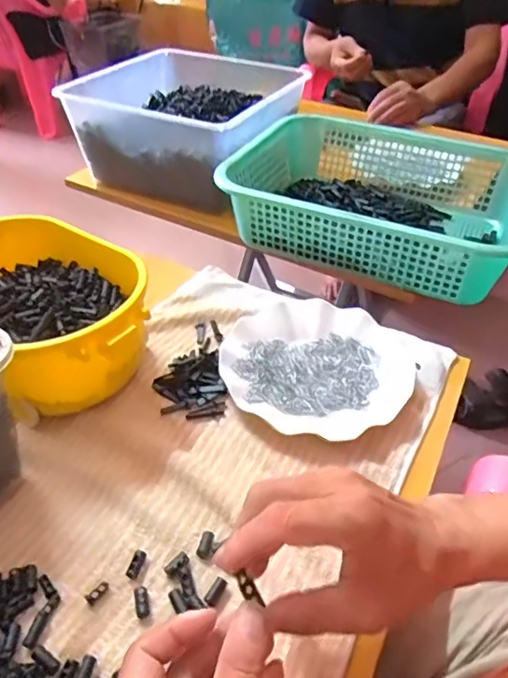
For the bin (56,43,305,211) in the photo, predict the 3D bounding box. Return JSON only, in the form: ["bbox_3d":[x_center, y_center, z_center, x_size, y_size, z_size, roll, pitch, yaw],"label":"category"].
[{"bbox_3d":[-0.094,-0.338,0.875,0.286,0.156,0.314,16,43,17],"label":"bin"}]

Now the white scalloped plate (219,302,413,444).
[{"bbox_3d":[0.062,0.024,0.531,0.180,0.018,0.169,1,41,0],"label":"white scalloped plate"}]

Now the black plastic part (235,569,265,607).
[{"bbox_3d":[-0.002,0.137,0.295,0.008,0.005,0.021,-31,66,-31],"label":"black plastic part"}]

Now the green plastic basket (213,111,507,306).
[{"bbox_3d":[0.155,-0.187,0.722,0.389,0.100,0.288,17,43,17],"label":"green plastic basket"}]

